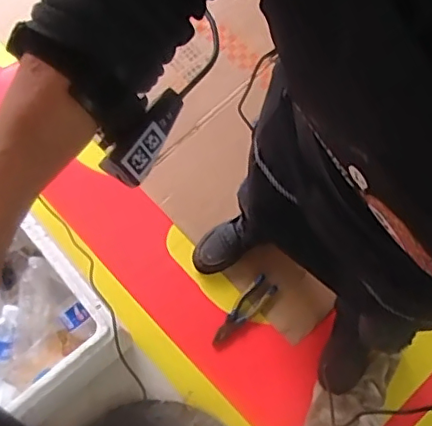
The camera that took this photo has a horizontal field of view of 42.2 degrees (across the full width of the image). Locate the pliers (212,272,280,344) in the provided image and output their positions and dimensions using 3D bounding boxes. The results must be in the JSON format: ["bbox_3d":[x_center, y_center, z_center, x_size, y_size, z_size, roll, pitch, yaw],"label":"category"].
[{"bbox_3d":[0.058,0.229,1.315,0.191,0.026,0.055,-42,76,-12],"label":"pliers"}]

